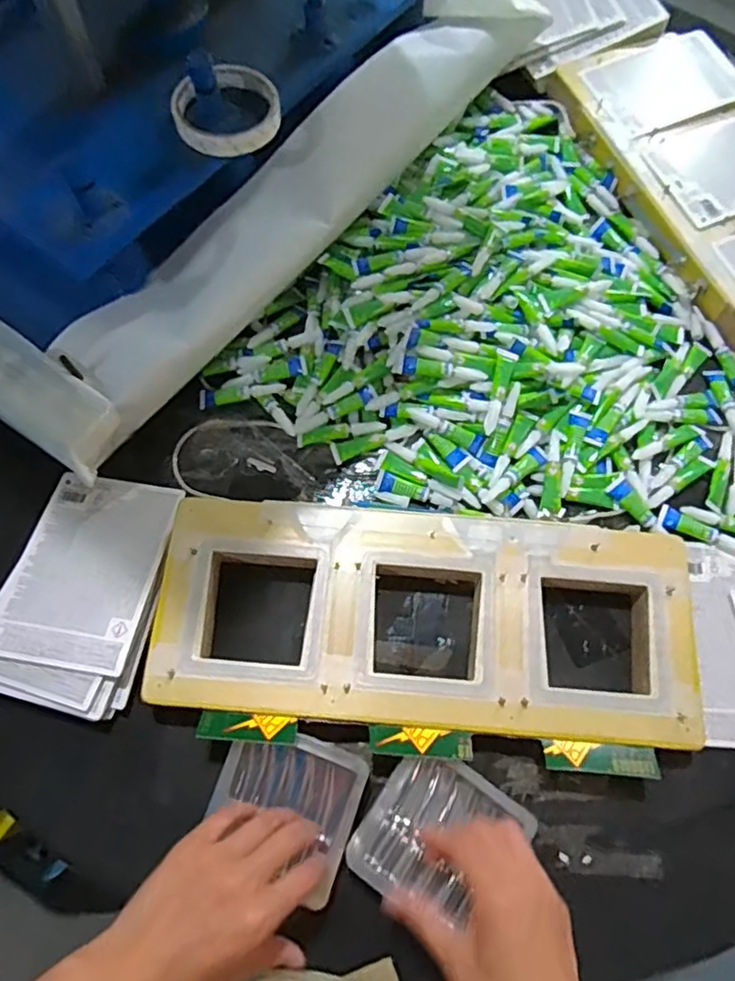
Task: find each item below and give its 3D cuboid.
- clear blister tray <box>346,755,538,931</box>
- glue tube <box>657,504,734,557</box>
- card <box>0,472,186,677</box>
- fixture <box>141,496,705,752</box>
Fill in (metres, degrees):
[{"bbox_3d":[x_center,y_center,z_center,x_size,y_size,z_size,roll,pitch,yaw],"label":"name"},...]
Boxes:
[{"bbox_3d":[0.053,0.250,0.447,0.102,0.015,0.101,33,72,11],"label":"clear blister tray"},{"bbox_3d":[0.303,0.039,0.555,0.086,0.010,0.022,26,70,8],"label":"glue tube"},{"bbox_3d":[-0.235,0.064,0.525,0.117,0.009,0.165,11,61,6],"label":"card"},{"bbox_3d":[0.048,0.098,0.510,0.428,0.030,0.180,5,69,1],"label":"fixture"}]

